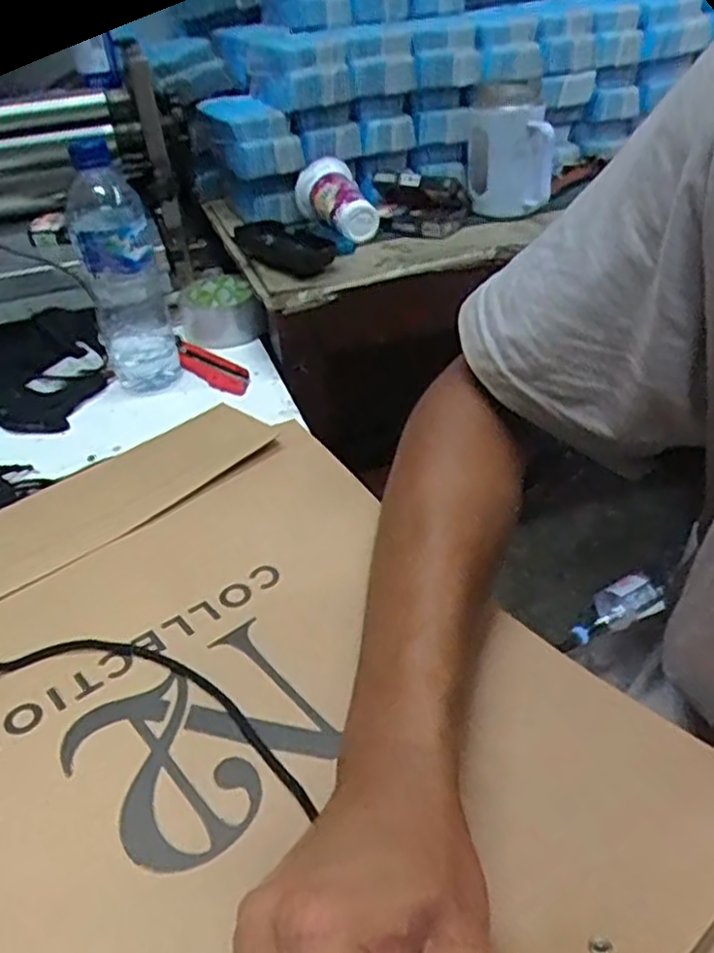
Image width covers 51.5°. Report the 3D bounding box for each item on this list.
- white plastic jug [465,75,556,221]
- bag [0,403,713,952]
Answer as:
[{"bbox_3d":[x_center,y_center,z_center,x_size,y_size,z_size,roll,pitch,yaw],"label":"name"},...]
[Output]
[{"bbox_3d":[0.161,-0.346,0.787,0.090,0.116,0.068,4,38,11],"label":"white plastic jug"},{"bbox_3d":[-0.072,0.119,0.361,0.343,0.050,0.415,-31,44,-30],"label":"bag"}]

